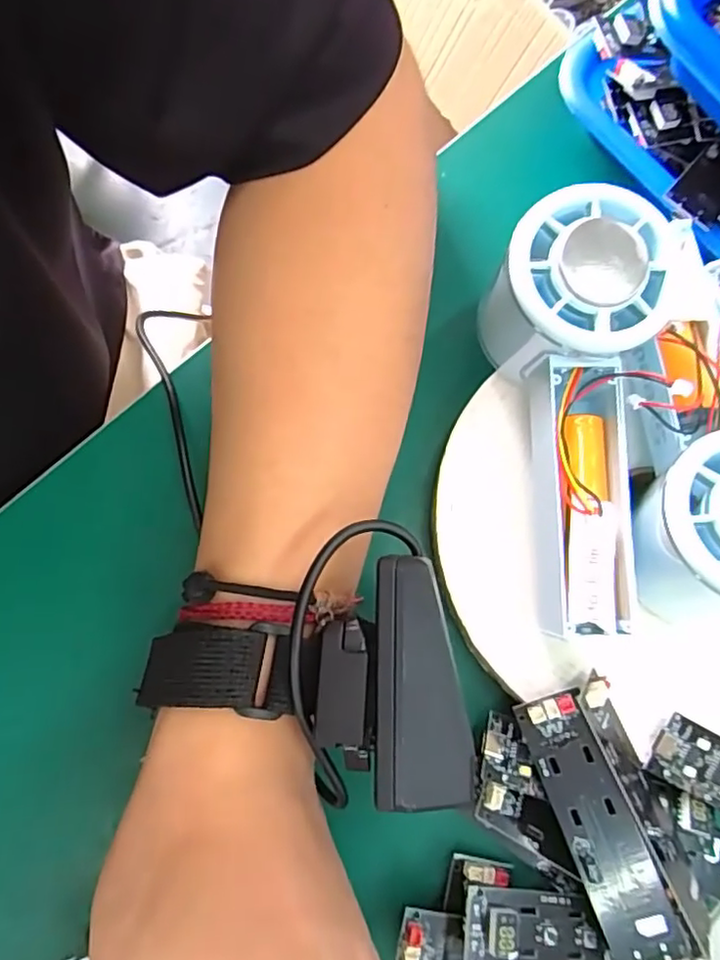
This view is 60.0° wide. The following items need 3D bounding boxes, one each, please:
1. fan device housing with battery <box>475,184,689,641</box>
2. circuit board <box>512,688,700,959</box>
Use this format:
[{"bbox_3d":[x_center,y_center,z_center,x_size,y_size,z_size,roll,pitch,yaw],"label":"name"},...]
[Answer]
[{"bbox_3d":[0.077,-0.023,0.229,0.064,0.054,0.153,-1,94,1],"label":"fan device housing with battery"},{"bbox_3d":[0.080,0.117,0.207,0.024,0.005,0.091,-24,84,7],"label":"circuit board"}]

